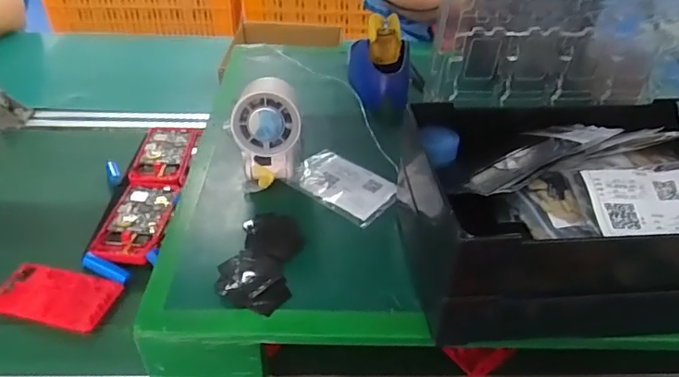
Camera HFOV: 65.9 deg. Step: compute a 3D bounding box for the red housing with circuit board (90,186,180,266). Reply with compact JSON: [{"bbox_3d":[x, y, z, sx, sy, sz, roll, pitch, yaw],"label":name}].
[{"bbox_3d":[-0.232,0.039,0.604,0.067,0.011,0.122,3,39,0],"label":"red housing with circuit board"}]

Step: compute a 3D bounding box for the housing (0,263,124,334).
[{"bbox_3d":[-0.287,0.108,0.526,0.123,0.011,0.064,12,40,11],"label":"housing"}]

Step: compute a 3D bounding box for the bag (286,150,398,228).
[{"bbox_3d":[0.003,-0.004,0.520,0.107,0.010,0.066,30,46,30],"label":"bag"}]

